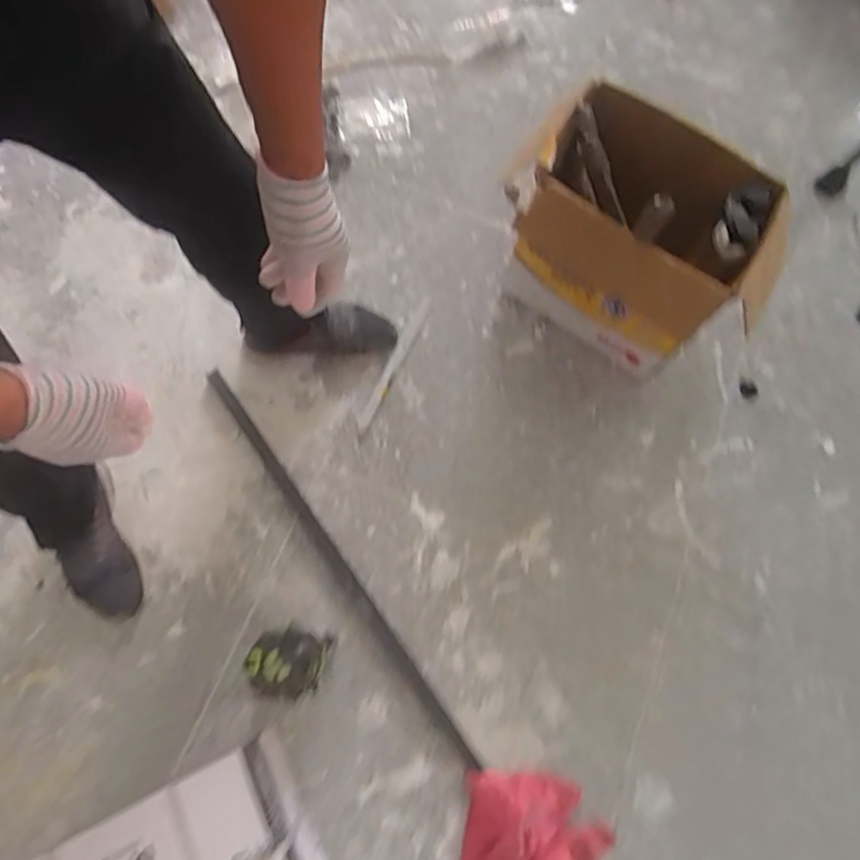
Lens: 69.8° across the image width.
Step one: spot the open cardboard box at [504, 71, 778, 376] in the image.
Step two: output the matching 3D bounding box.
[{"bbox_3d":[0.345,-0.313,1.072,0.428,0.337,0.283,35,75,10],"label":"open cardboard box"}]

